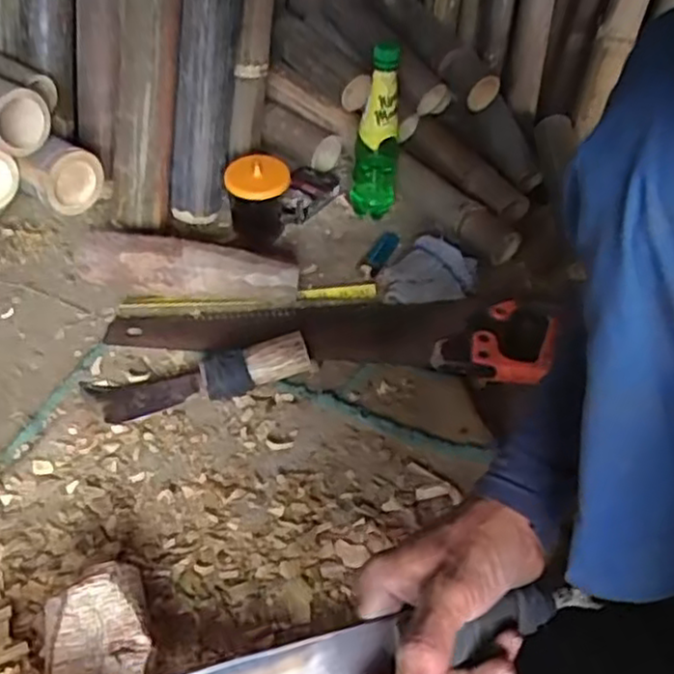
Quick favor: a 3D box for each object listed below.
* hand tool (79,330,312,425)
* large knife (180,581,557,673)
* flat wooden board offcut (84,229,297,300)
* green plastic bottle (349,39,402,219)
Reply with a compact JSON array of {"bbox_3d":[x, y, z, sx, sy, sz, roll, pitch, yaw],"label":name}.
[{"bbox_3d":[-0.144,0.037,0.738,0.231,0.044,0.059,-10,48,-12],"label":"hand tool"},{"bbox_3d":[0.008,0.182,0.406,0.255,0.022,0.036,-8,91,-17],"label":"large knife"},{"bbox_3d":[-0.167,-0.079,0.818,0.241,0.066,0.022,4,12,-5],"label":"flat wooden board offcut"},{"bbox_3d":[0.051,-0.251,0.896,0.058,0.228,0.051,3,46,0],"label":"green plastic bottle"}]

